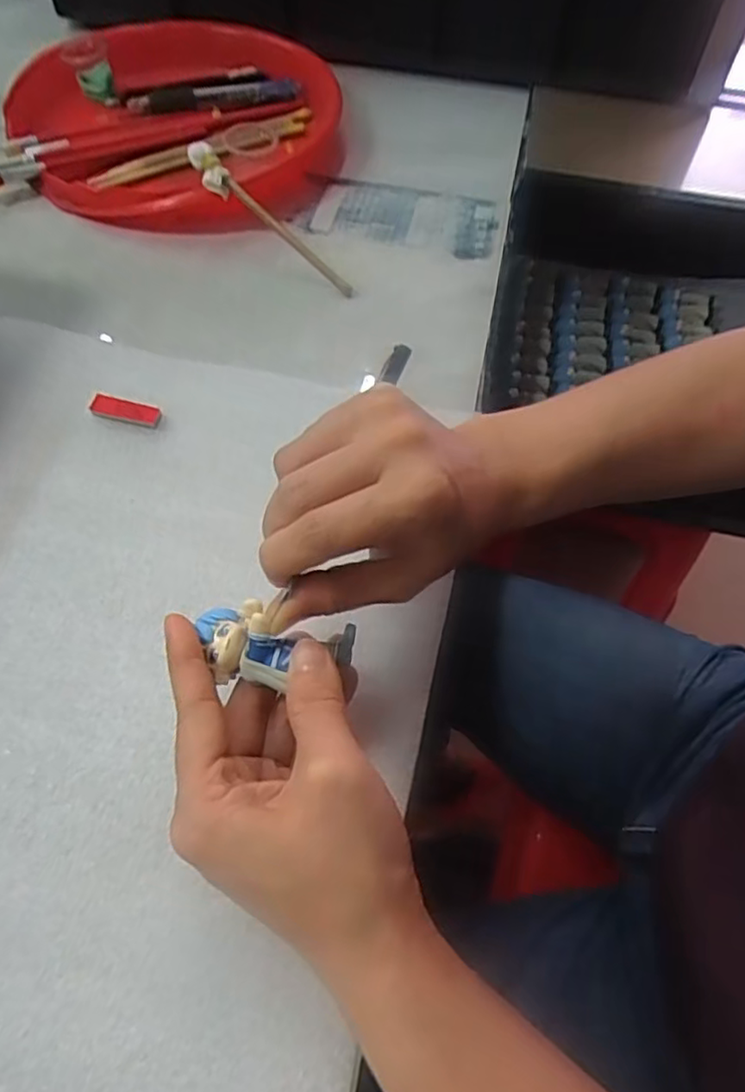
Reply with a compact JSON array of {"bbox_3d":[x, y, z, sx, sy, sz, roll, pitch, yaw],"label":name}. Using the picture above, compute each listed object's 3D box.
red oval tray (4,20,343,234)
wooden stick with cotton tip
[{"bbox_3d":[-0.144,-0.332,0.505,0.248,0.041,0.235,26,61,15],"label":"red oval tray"},{"bbox_3d":[-0.067,-0.213,0.433,0.139,0.019,0.013,42,64,-1],"label":"wooden stick with cotton tip"}]

